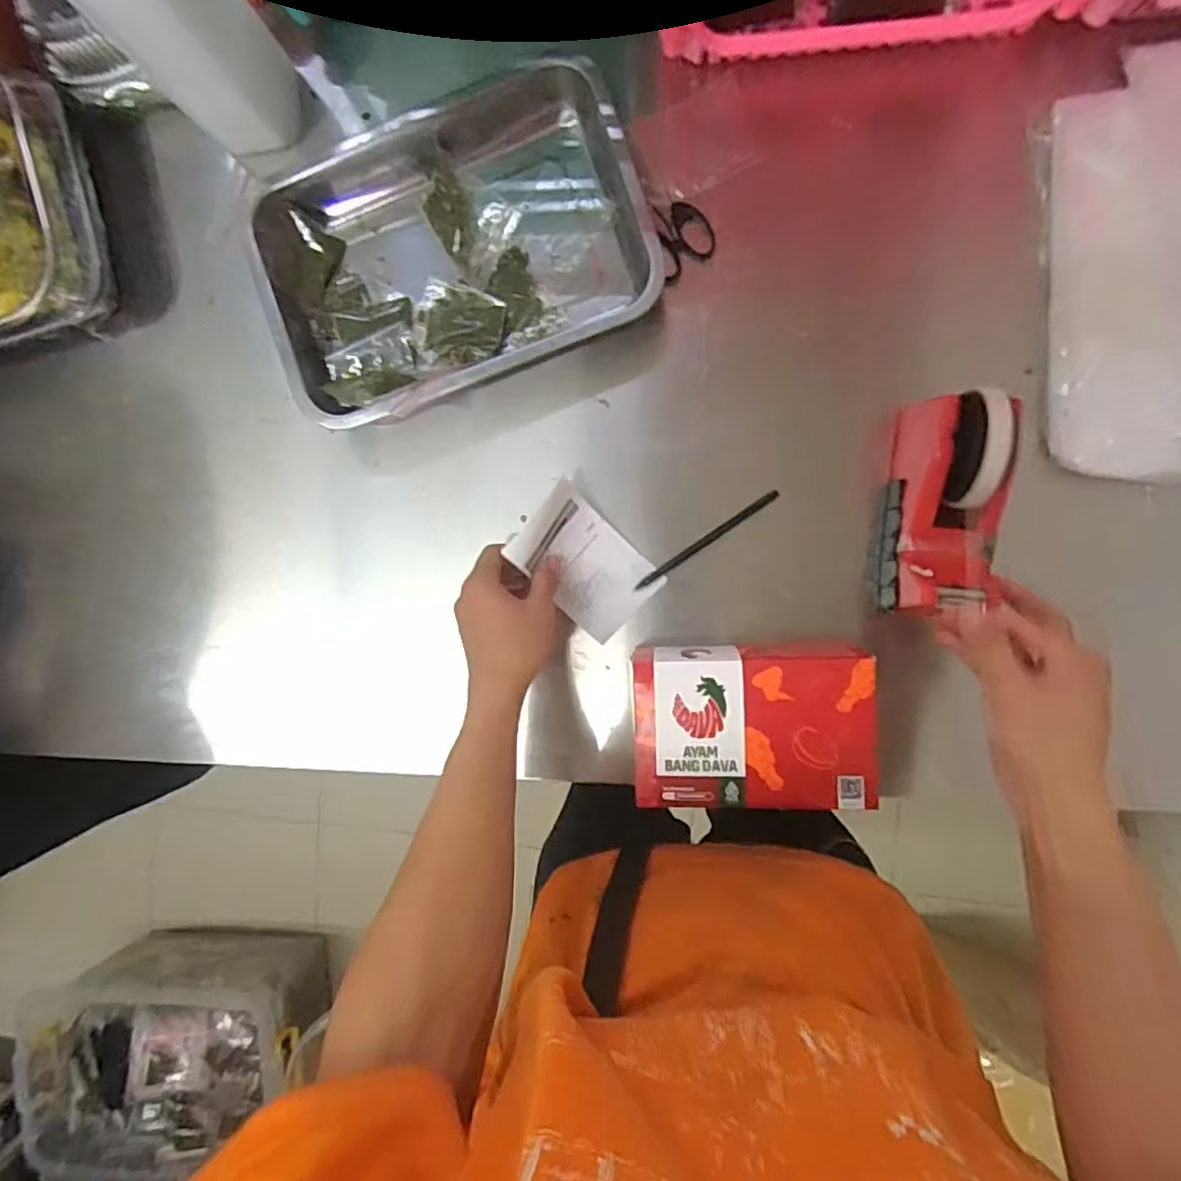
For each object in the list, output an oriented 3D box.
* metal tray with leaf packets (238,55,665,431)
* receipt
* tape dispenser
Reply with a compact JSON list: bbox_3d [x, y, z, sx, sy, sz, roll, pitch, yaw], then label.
[{"bbox_3d":[-0.114,-0.278,0.525,0.304,0.065,0.231,-21,89,7],"label":"metal tray with leaf packets"},{"bbox_3d":[-0.006,-0.020,0.527,0.114,0.045,0.080,45,96,3],"label":"receipt"},{"bbox_3d":[0.254,-0.058,0.465,0.065,0.104,0.150,2,92,7],"label":"tape dispenser"}]

